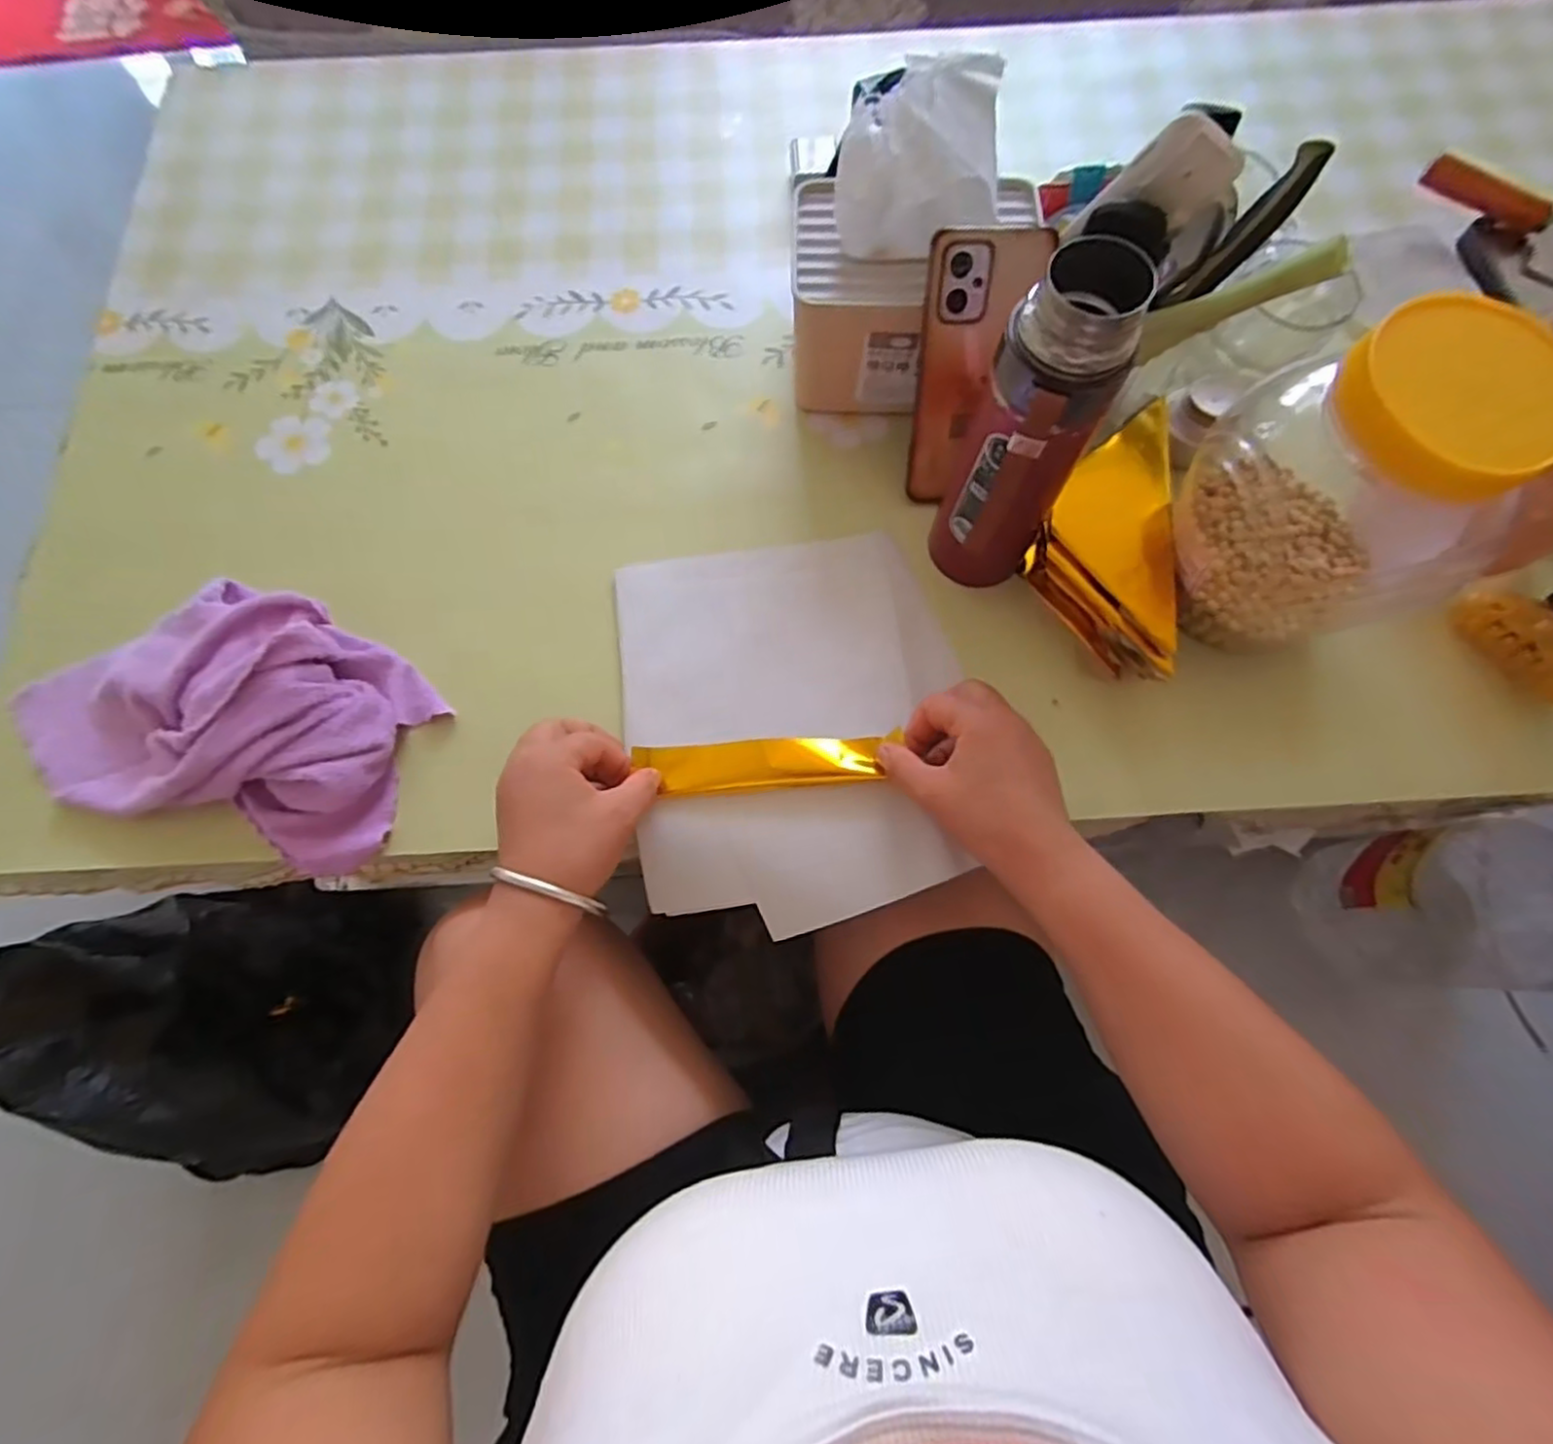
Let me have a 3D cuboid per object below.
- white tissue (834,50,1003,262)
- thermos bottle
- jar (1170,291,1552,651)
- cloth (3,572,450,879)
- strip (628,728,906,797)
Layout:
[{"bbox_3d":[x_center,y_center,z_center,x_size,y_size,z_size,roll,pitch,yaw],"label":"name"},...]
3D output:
[{"bbox_3d":[0.089,-0.349,0.434,0.099,0.078,0.065,2,73,1],"label":"white tissue"},{"bbox_3d":[0.136,-0.146,0.392,0.068,0.220,0.063,-33,76,-9],"label":"thermos bottle"},{"bbox_3d":[0.314,-0.128,0.394,0.123,0.191,0.124,0,73,0],"label":"jar"},{"bbox_3d":[-0.366,-0.012,0.448,0.272,0.060,0.162,15,74,5],"label":"cloth"},{"bbox_3d":[-0.006,0.027,0.443,0.158,0.017,0.031,-3,73,0],"label":"strip"}]

